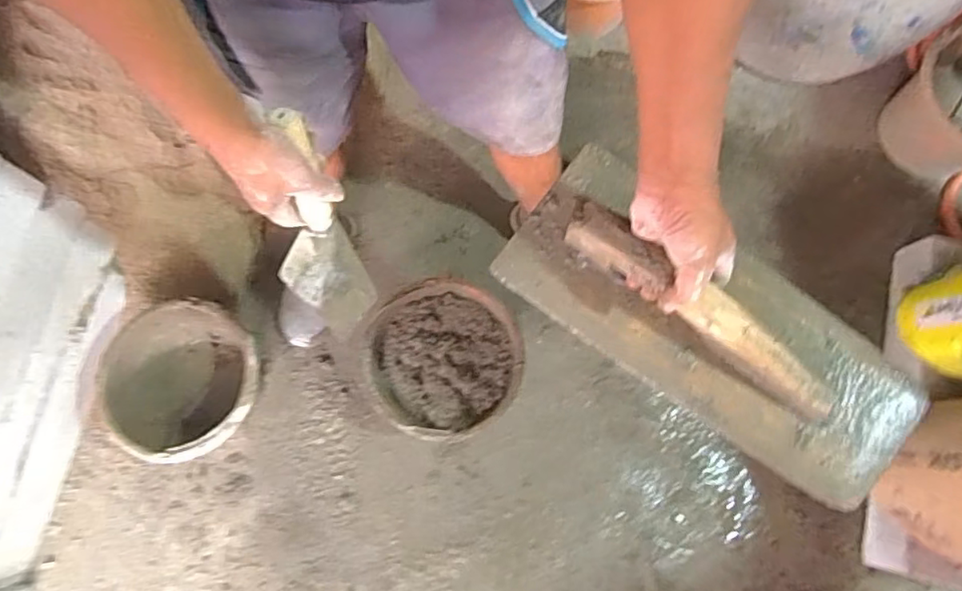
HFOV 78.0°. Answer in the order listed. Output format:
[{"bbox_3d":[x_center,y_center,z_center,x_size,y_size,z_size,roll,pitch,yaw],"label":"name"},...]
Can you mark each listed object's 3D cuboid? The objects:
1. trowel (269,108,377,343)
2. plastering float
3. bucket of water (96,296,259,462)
[{"bbox_3d":[-0.172,-0.068,0.621,0.073,0.296,0.090,-3,55,-2],"label":"trowel"},{"bbox_3d":[0.209,0.020,0.539,0.380,0.072,0.150,34,78,8],"label":"plastering float"},{"bbox_3d":[-0.476,0.139,1.009,0.239,0.169,0.259,-5,77,-3],"label":"bucket of water"}]

